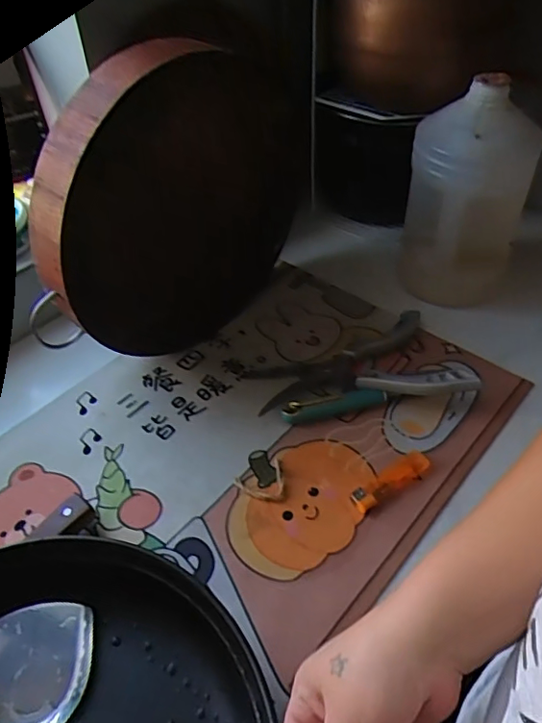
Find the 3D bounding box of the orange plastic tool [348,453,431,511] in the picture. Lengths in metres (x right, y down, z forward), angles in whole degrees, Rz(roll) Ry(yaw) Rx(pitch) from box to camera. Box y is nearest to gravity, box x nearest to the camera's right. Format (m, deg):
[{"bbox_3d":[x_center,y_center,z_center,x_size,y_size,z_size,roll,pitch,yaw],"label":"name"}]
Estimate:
[{"bbox_3d":[0.113,0.111,0.520,0.087,0.011,0.026,-30,52,-23],"label":"orange plastic tool"}]

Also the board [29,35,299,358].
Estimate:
[{"bbox_3d":[-0.081,-0.154,0.579,0.067,0.316,0.337,34,55,31],"label":"board"}]

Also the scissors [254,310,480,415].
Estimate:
[{"bbox_3d":[0.091,0.007,0.605,0.212,0.041,0.145,-12,46,-9],"label":"scissors"}]

